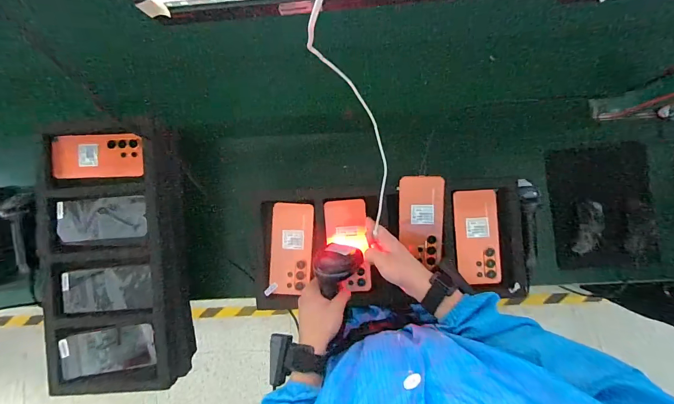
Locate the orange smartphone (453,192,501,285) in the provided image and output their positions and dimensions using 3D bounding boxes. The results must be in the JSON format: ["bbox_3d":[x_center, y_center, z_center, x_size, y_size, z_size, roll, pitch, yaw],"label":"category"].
[{"bbox_3d":[0.256,0.063,0.618,0.078,0.008,0.167,-3,85,4],"label":"orange smartphone"}]

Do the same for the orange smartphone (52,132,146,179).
[{"bbox_3d":[-0.440,-0.084,0.622,0.178,0.011,0.079,-1,88,2],"label":"orange smartphone"}]

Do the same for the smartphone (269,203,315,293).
[{"bbox_3d":[-0.084,0.087,0.640,0.079,0.015,0.167,2,88,1],"label":"smartphone"}]

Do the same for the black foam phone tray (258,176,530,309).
[{"bbox_3d":[0.091,0.076,0.624,0.488,0.022,0.224,-5,88,2],"label":"black foam phone tray"}]

